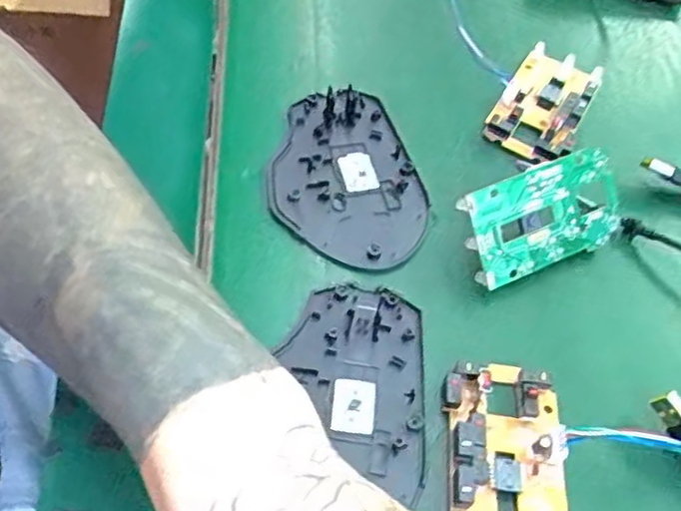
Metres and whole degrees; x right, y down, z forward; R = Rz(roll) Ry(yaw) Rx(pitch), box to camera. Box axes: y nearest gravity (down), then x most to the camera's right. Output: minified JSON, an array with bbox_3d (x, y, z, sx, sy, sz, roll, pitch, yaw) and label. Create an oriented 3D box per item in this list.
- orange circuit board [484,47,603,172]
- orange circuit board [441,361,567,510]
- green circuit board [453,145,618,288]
[{"bbox_3d":[0.112,-0.084,0.383,0.044,0.014,0.080,28,57,12],"label":"orange circuit board"},{"bbox_3d":[0.064,0.076,0.268,0.046,0.014,0.076,8,56,0],"label":"orange circuit board"},{"bbox_3d":[0.094,-0.018,0.319,0.080,0.046,0.009,-23,17,-20],"label":"green circuit board"}]

